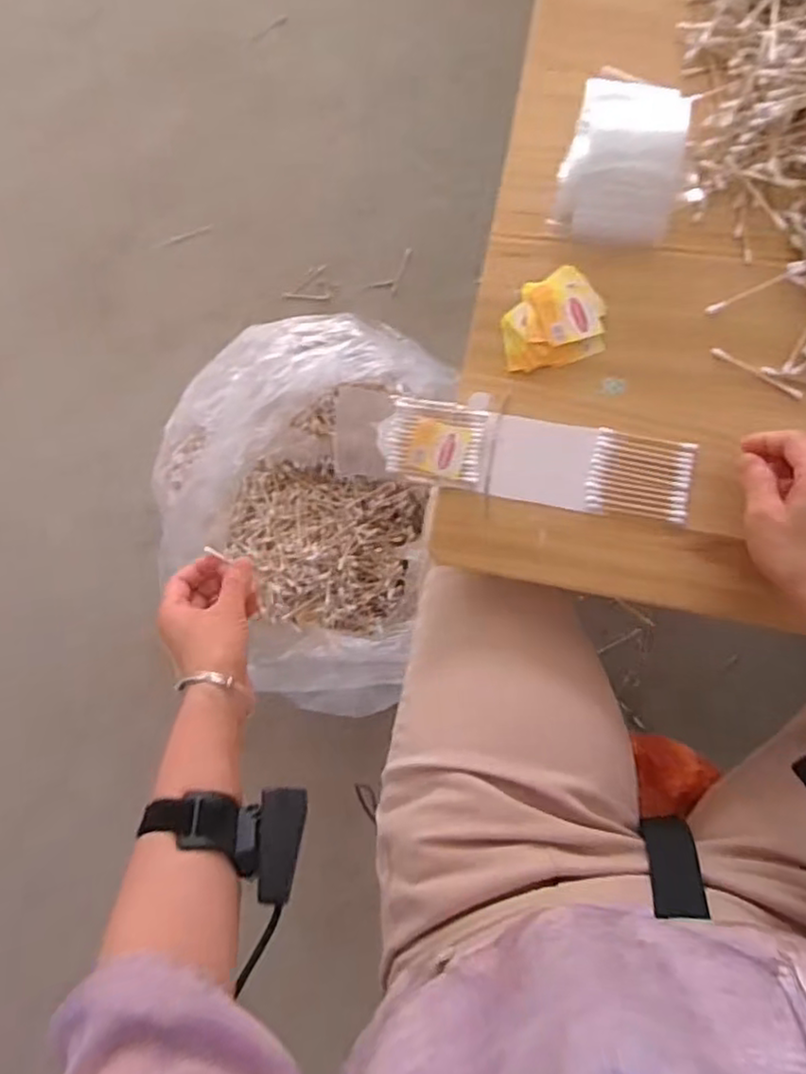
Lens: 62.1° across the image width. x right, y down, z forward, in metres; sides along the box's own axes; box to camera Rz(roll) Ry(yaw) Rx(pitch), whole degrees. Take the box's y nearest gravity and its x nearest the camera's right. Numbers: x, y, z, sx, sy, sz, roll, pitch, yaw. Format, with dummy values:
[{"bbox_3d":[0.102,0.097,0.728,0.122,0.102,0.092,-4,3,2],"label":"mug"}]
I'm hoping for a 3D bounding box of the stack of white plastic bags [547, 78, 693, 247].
[{"bbox_3d":[0.154,-0.266,0.467,0.077,0.029,0.108,12,85,7],"label":"stack of white plastic bags"}]

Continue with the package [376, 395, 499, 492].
[{"bbox_3d":[0.024,-0.069,0.481,0.081,0.007,0.057,12,85,7],"label":"package"}]

